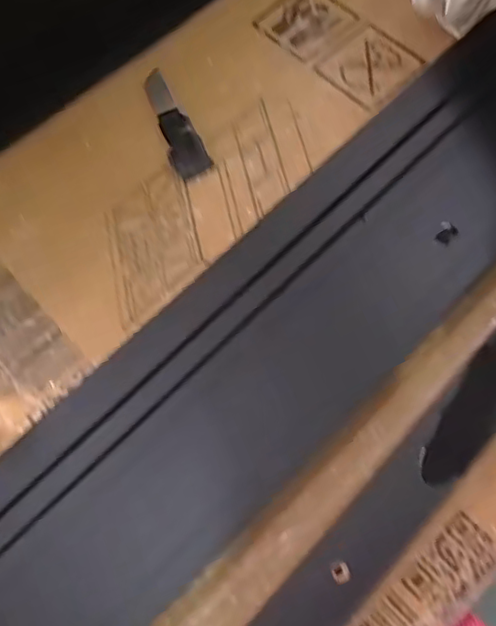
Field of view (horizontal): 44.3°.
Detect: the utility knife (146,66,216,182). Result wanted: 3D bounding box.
[{"bbox_3d":[-0.057,-0.142,0.451,0.026,0.010,0.095,-26,69,-6],"label":"utility knife"}]

